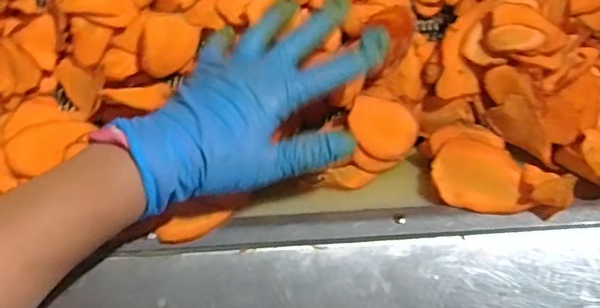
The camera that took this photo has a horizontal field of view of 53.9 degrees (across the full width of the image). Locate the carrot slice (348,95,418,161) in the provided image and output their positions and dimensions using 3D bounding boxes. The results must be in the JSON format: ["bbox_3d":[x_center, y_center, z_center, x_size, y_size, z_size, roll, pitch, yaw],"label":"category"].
[{"bbox_3d":[0.059,-0.017,0.413,0.049,0.004,0.041,13,79,-10],"label":"carrot slice"}]

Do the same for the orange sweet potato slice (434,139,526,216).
[{"bbox_3d":[0.117,0.015,0.392,0.057,0.009,0.046,12,76,6],"label":"orange sweet potato slice"}]

